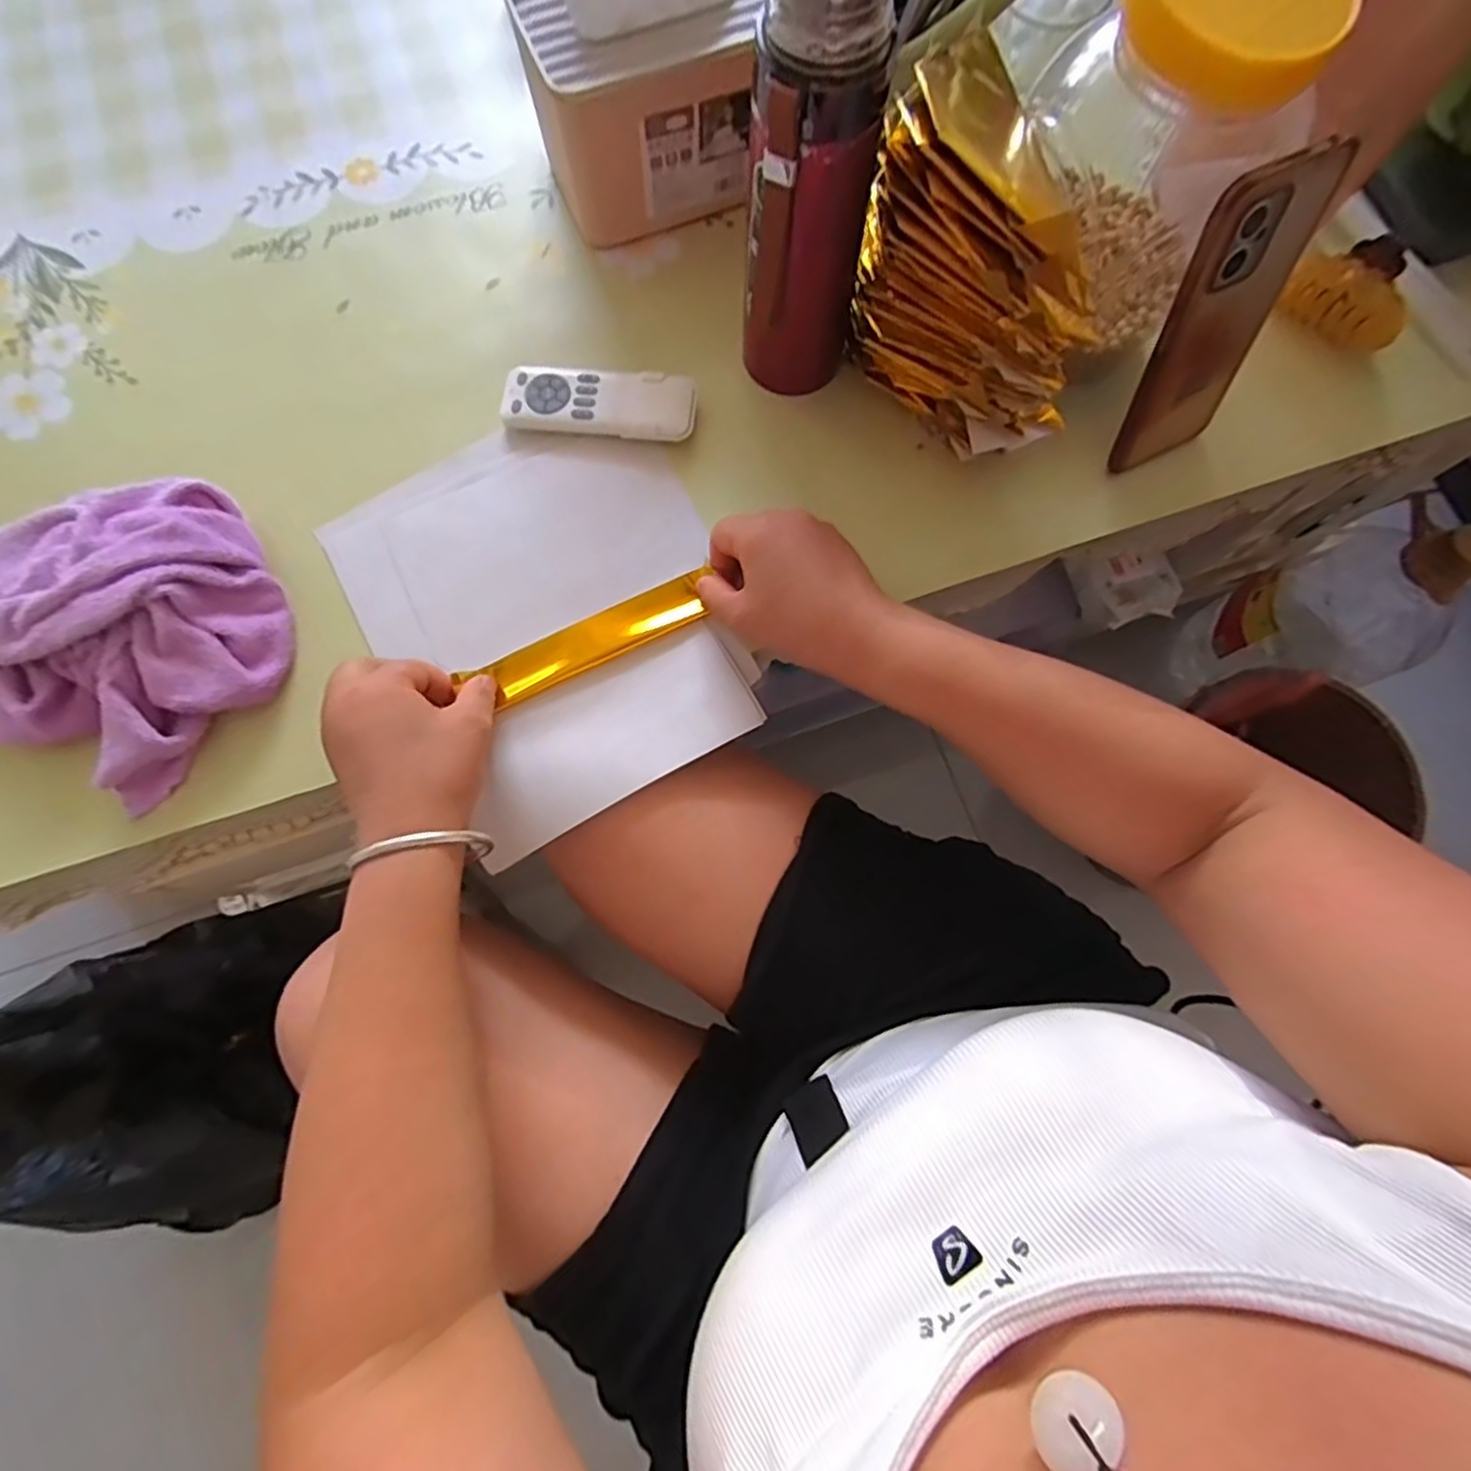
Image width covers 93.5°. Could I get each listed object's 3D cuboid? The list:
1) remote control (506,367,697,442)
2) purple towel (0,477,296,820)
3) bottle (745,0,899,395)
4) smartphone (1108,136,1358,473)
[{"bbox_3d":[-0.091,-0.220,0.463,0.126,0.016,0.048,4,77,1],"label":"remote control"},{"bbox_3d":[-0.372,-0.071,0.407,0.192,0.051,0.188,36,80,8],"label":"purple towel"},{"bbox_3d":[0.040,-0.276,0.373,0.061,0.217,0.058,12,77,3],"label":"bottle"},{"bbox_3d":[0.270,-0.227,0.390,0.070,0.166,0.011,-21,62,-3],"label":"smartphone"}]

